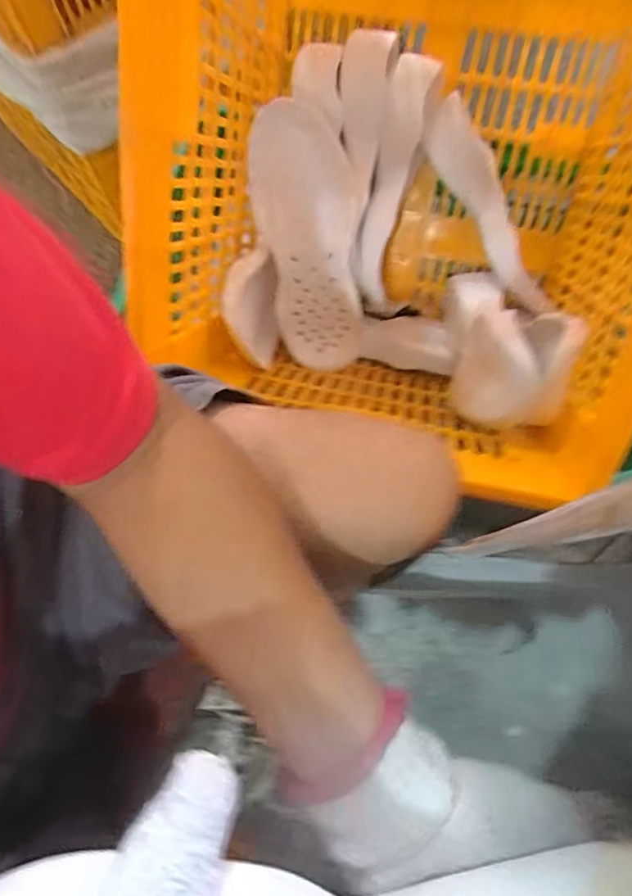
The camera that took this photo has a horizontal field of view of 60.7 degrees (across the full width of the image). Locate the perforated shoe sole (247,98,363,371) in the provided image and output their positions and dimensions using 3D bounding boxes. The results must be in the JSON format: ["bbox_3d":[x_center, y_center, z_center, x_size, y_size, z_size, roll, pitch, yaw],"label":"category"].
[{"bbox_3d":[-0.007,-0.252,0.679,0.140,0.308,0.033,-4,25,29],"label":"perforated shoe sole"}]

